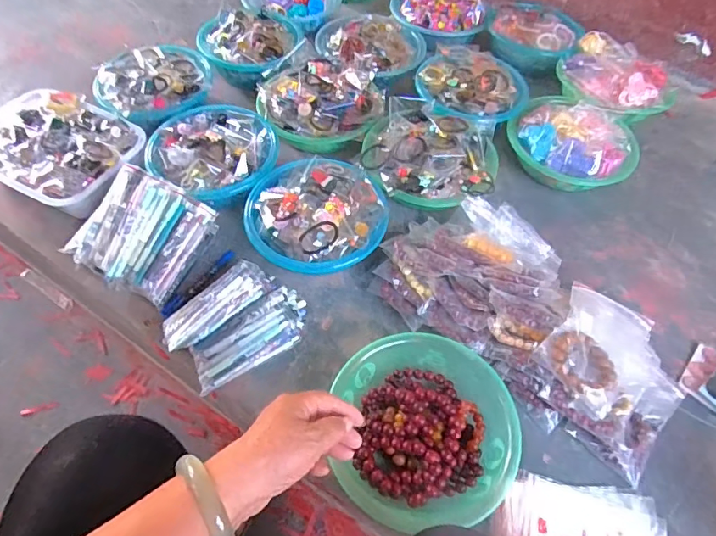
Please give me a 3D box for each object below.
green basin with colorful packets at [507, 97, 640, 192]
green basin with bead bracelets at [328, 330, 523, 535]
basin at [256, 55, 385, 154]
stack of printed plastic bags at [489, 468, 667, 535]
[{"bbox_3d":[0.401,-0.231,0.897,0.231,0.097,0.199,28,59,15],"label":"green basin with colorful packets"},{"bbox_3d":[0.079,0.207,0.614,0.234,0.066,0.233,2,56,-2],"label":"green basin with bead bracelets"},{"bbox_3d":[-0.072,-0.316,0.915,0.229,0.103,0.199,2,56,-2],"label":"basin"},{"bbox_3d":[0.268,0.336,0.573,0.203,0.023,0.148,13,58,6],"label":"stack of printed plastic bags"}]

